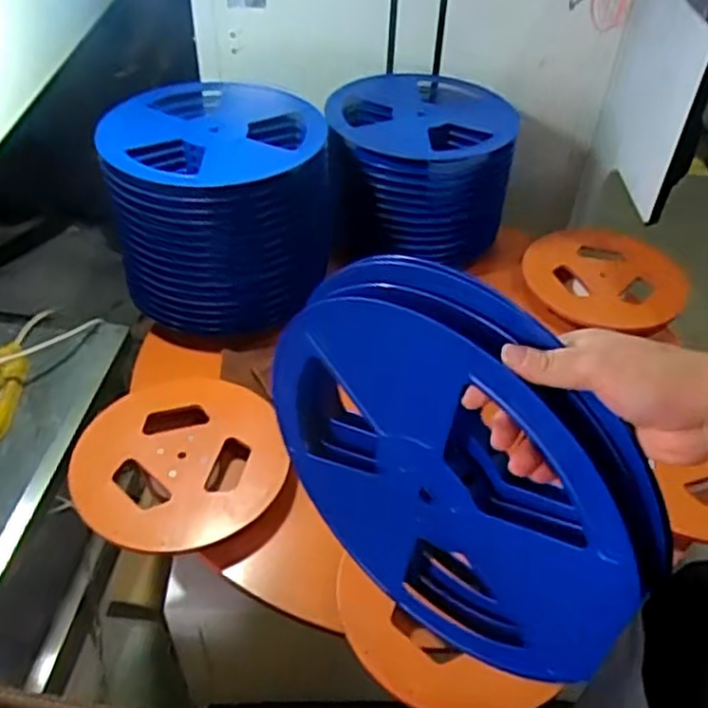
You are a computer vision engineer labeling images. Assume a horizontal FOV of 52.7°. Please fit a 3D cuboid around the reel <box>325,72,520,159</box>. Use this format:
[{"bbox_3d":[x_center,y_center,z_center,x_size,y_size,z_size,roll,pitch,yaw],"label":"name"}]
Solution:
[{"bbox_3d":[0.118,-0.414,1.228,0.317,0.026,0.308,4,44,1],"label":"reel"}]

